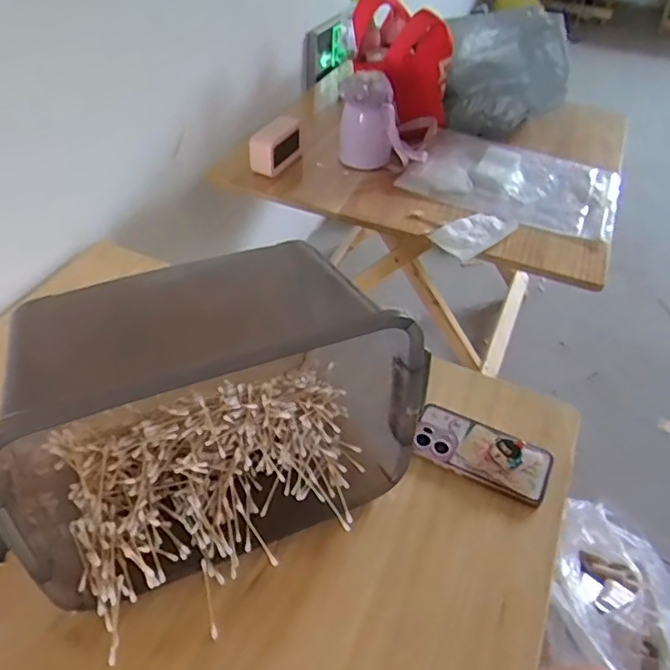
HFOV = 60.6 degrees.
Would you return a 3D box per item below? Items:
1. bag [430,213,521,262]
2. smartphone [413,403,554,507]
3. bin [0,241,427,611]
[{"bbox_3d":[0.253,-0.181,1.031,0.144,0.031,0.095,-33,54,-31],"label":"bag"},{"bbox_3d":[0.173,0.135,0.678,0.159,0.016,0.078,22,51,20],"label":"smartphone"},{"bbox_3d":[-0.115,0.080,0.558,0.400,0.252,0.211,-21,49,-23],"label":"bin"}]

